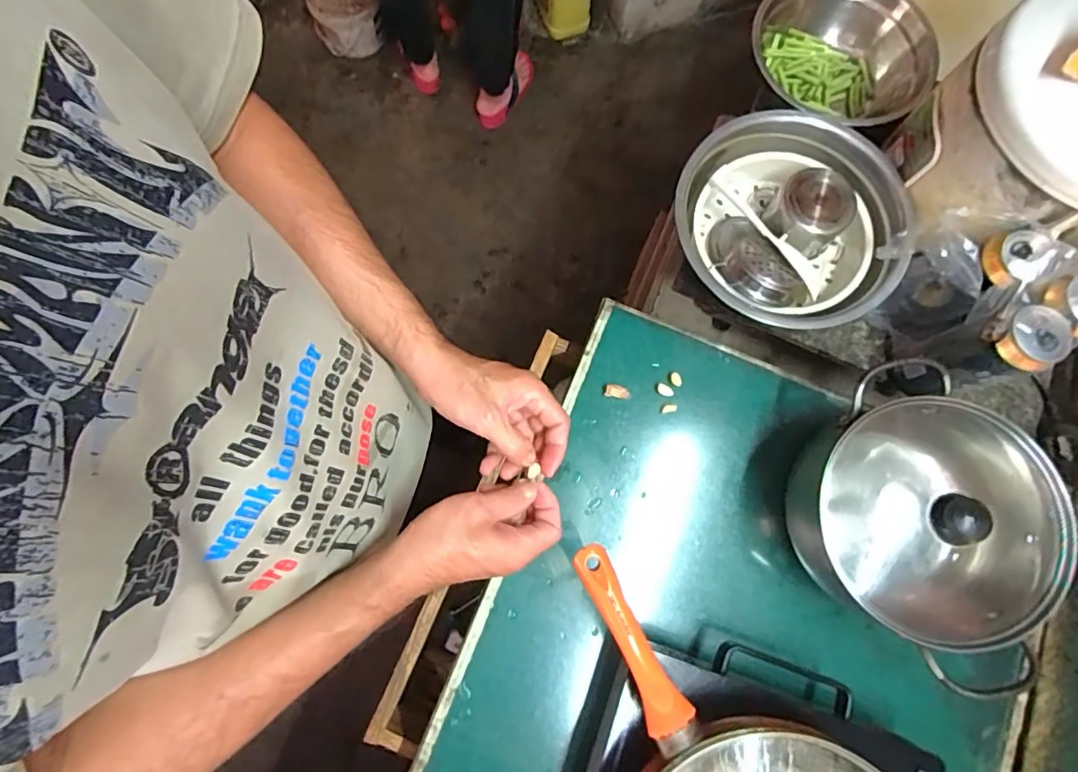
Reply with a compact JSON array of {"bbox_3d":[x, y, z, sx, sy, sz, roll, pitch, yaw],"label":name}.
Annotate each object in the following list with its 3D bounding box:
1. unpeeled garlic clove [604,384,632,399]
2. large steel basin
[{"bbox_3d":[0.090,0.007,0.606,0.029,0.009,0.015,8,79,0],"label":"unpeeled garlic clove"},{"bbox_3d":[0.287,-0.187,0.626,0.254,0.106,0.251,0,79,-1],"label":"large steel basin"}]

